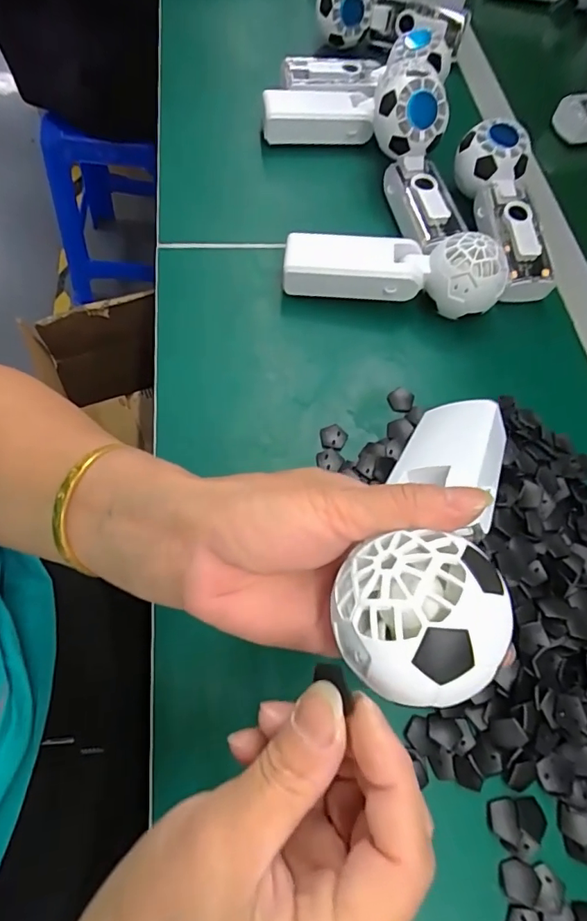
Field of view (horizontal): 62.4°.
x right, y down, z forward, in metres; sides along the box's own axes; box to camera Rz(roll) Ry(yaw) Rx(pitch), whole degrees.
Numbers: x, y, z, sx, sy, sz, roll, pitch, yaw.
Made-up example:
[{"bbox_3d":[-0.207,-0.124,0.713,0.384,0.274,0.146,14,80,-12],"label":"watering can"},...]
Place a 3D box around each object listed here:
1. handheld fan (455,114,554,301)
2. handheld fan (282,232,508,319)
[{"bbox_3d":[0.183,-0.216,0.416,0.060,0.050,0.160,-3,65,-5],"label":"handheld fan"},{"bbox_3d":[0.077,-0.149,0.380,0.165,0.055,0.043,10,64,1],"label":"handheld fan"}]

